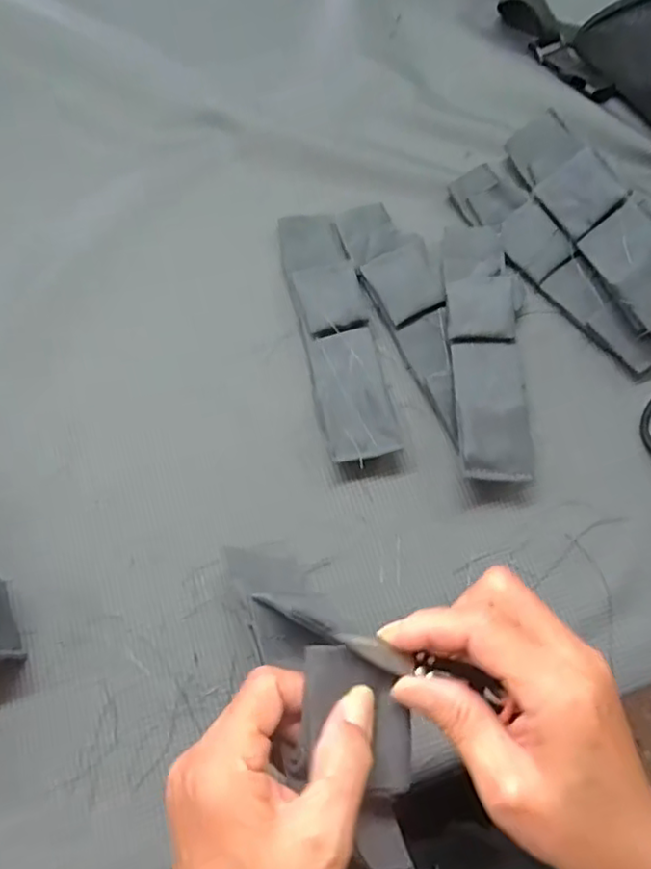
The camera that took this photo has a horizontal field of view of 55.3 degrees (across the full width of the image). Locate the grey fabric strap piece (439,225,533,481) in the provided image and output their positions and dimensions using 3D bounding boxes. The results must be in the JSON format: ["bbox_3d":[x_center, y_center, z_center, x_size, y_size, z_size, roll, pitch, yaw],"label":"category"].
[{"bbox_3d":[0.109,-0.064,0.426,0.049,0.035,0.200,1,70,-1],"label":"grey fabric strap piece"}]

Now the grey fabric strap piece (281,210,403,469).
[{"bbox_3d":[0.006,-0.075,0.434,0.048,0.021,0.198,-12,70,-6],"label":"grey fabric strap piece"}]

